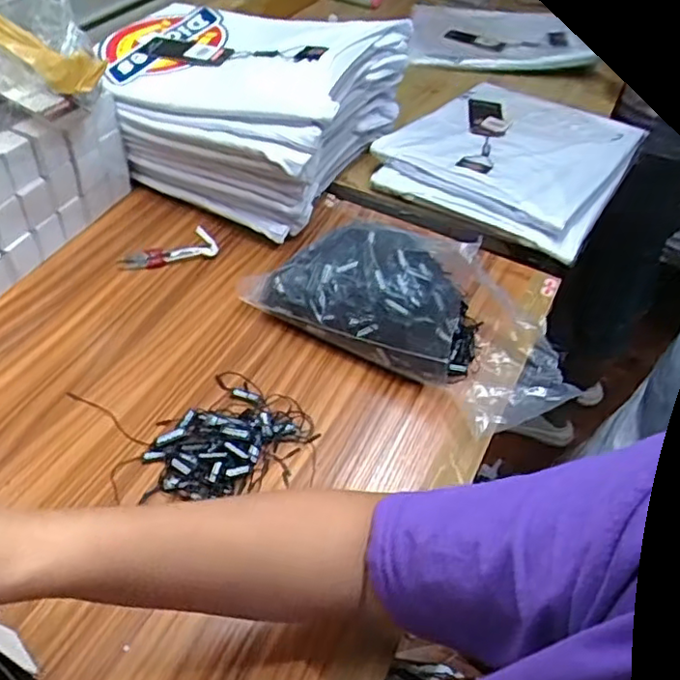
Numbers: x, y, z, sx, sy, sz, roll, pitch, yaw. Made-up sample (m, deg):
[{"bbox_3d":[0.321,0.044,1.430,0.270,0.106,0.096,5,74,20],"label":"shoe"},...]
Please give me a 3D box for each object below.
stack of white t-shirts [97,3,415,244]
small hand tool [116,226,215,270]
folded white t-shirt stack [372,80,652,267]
[{"bbox_3d":[-0.113,-0.294,0.797,0.303,0.152,0.285,21,48,14],"label":"stack of white t-shirts"},{"bbox_3d":[-0.195,-0.098,0.724,0.107,0.015,0.050,-17,50,-20],"label":"small hand tool"},{"bbox_3d":[0.239,-0.259,0.871,0.277,0.032,0.362,27,49,19],"label":"folded white t-shirt stack"}]

